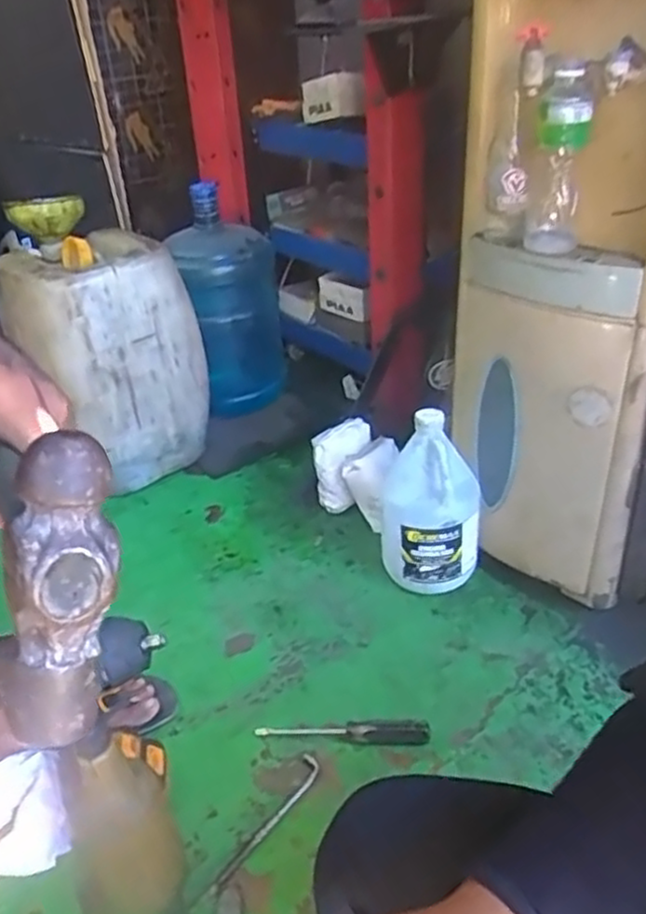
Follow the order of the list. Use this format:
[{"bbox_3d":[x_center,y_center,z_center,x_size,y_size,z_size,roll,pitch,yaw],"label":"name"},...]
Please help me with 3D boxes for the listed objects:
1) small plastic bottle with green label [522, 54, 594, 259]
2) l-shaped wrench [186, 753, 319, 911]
[{"bbox_3d":[0.285,-0.356,0.879,0.071,0.210,0.054,9,35,19],"label":"small plastic bottle with green label"},{"bbox_3d":[-0.072,0.436,0.839,0.030,0.010,0.216,18,39,30],"label":"l-shaped wrench"}]

